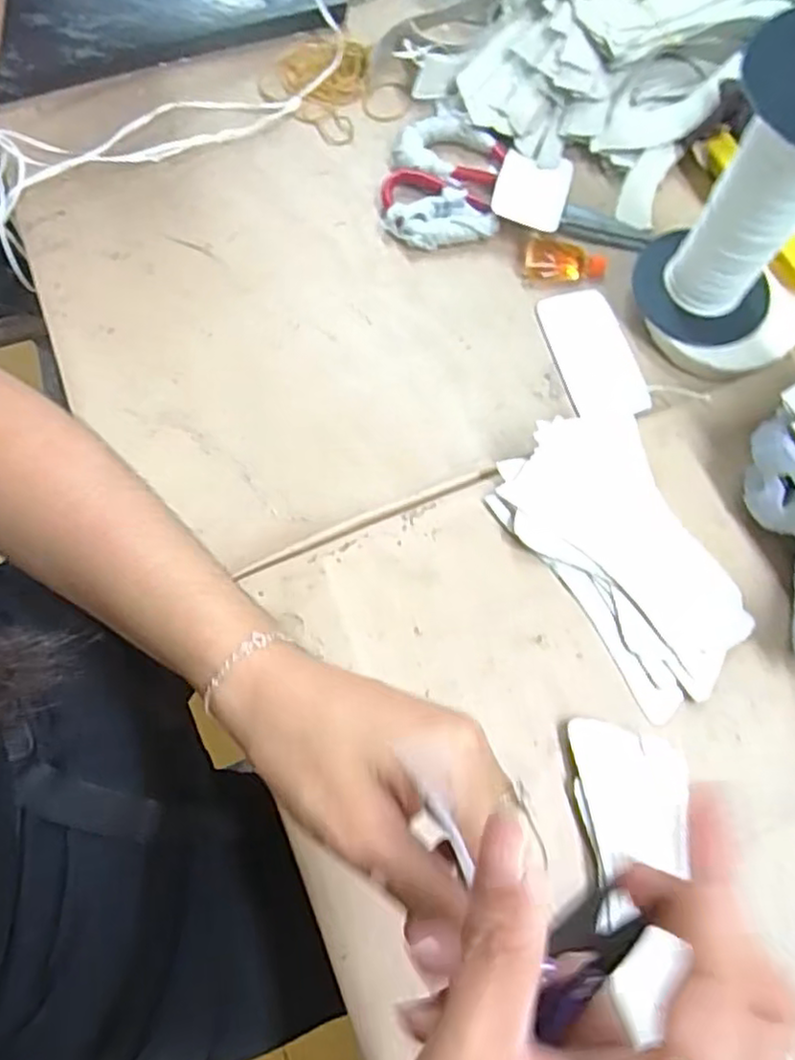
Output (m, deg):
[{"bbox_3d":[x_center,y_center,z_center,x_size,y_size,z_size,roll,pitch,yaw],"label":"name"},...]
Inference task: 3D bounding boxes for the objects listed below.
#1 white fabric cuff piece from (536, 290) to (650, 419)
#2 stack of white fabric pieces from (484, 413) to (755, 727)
[{"bbox_3d":[0.142,-0.126,0.484,0.052,0.010,0.105,-15,71,-5],"label":"white fabric cuff piece"},{"bbox_3d":[0.136,0.013,0.398,0.095,0.026,0.172,-29,73,-10],"label":"stack of white fabric pieces"}]

